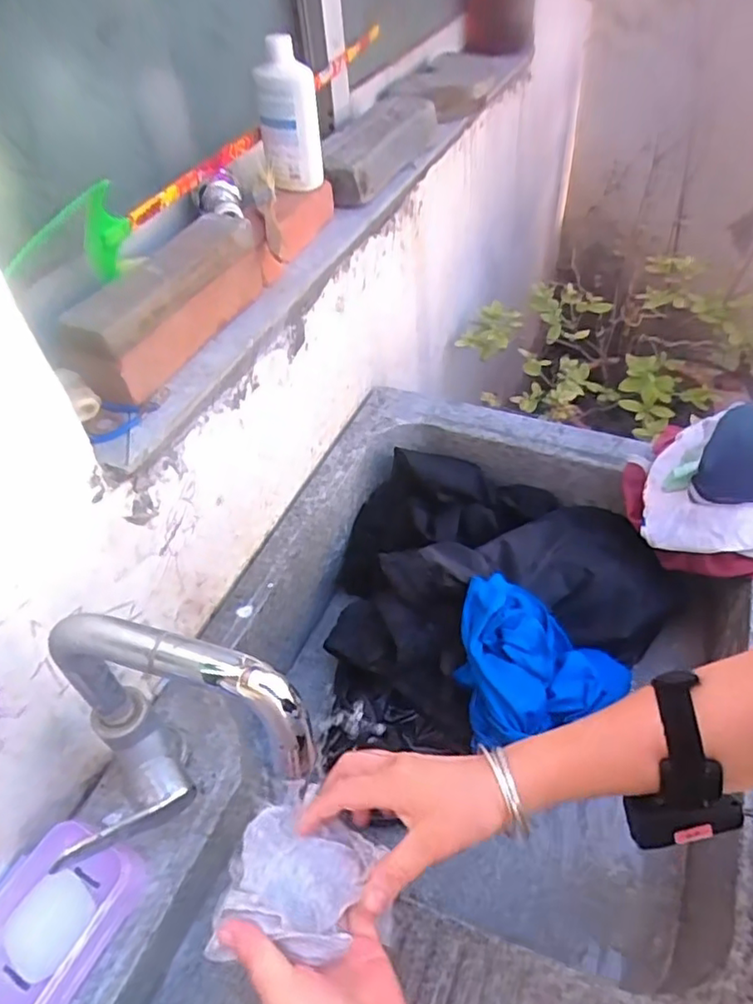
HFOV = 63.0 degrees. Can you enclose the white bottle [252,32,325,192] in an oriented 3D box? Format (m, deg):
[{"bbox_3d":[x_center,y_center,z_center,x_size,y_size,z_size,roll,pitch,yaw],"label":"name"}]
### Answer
[{"bbox_3d":[-0.091,-0.395,0.630,0.059,0.127,0.048,-11,47,-4],"label":"white bottle"}]

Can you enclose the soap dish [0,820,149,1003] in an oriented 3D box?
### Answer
[{"bbox_3d":[-0.242,0.304,0.447,0.091,0.035,0.121,19,52,21],"label":"soap dish"}]

